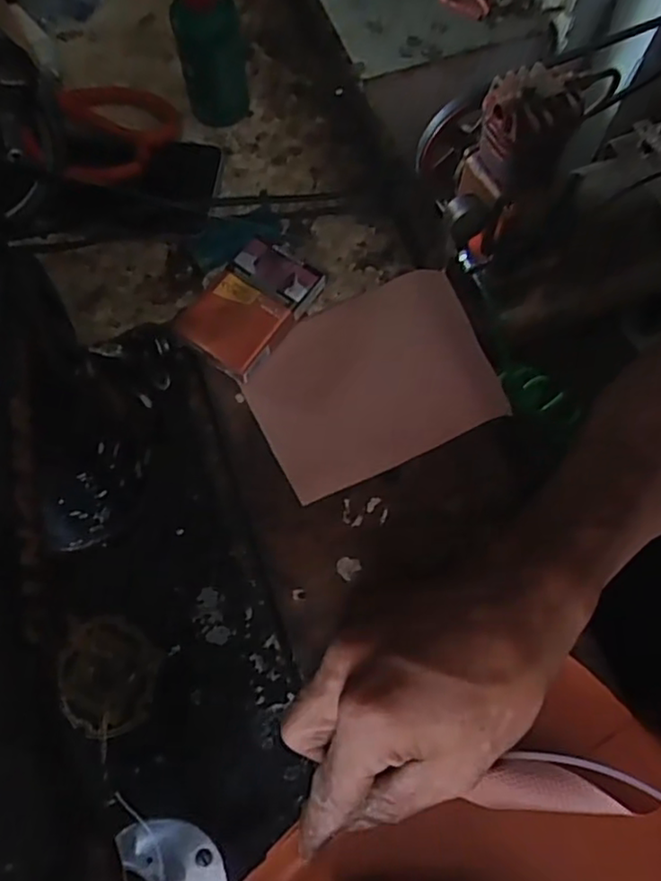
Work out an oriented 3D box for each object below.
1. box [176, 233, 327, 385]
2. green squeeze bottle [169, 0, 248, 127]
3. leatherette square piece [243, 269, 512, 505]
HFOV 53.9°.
[{"bbox_3d":[-0.047,-0.081,0.401,0.052,0.027,0.082,33,71,12],"label":"box"},{"bbox_3d":[-0.078,-0.257,0.421,0.031,0.108,0.032,26,70,10],"label":"green squeeze bottle"},{"bbox_3d":[0.027,-0.038,0.397,0.146,0.010,0.111,-25,70,-10],"label":"leatherette square piece"}]

